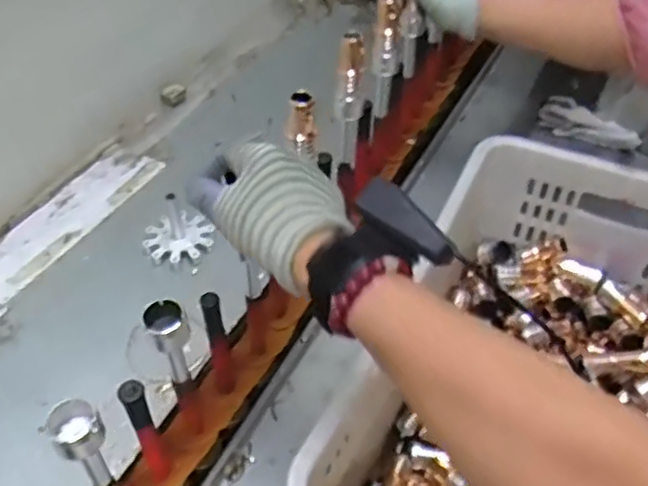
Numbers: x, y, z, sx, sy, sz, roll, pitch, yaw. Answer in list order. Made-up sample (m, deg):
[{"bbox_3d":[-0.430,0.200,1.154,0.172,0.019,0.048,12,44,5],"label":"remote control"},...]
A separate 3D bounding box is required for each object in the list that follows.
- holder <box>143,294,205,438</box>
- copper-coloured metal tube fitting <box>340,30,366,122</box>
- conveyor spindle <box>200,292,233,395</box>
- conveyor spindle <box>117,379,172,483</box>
[{"bbox_3d":[-0.120,0.115,0.545,0.029,0.184,0.036,-16,44,-17],"label":"holder"},{"bbox_3d":[0.030,-0.172,0.673,0.025,0.087,0.019,5,42,6],"label":"copper-coloured metal tube fitting"},{"bbox_3d":[-0.096,0.097,0.593,0.016,0.140,0.011,-1,42,-1],"label":"conveyor spindle"},{"bbox_3d":[-0.141,0.162,0.529,0.020,0.147,0.016,-19,45,-20],"label":"conveyor spindle"}]

